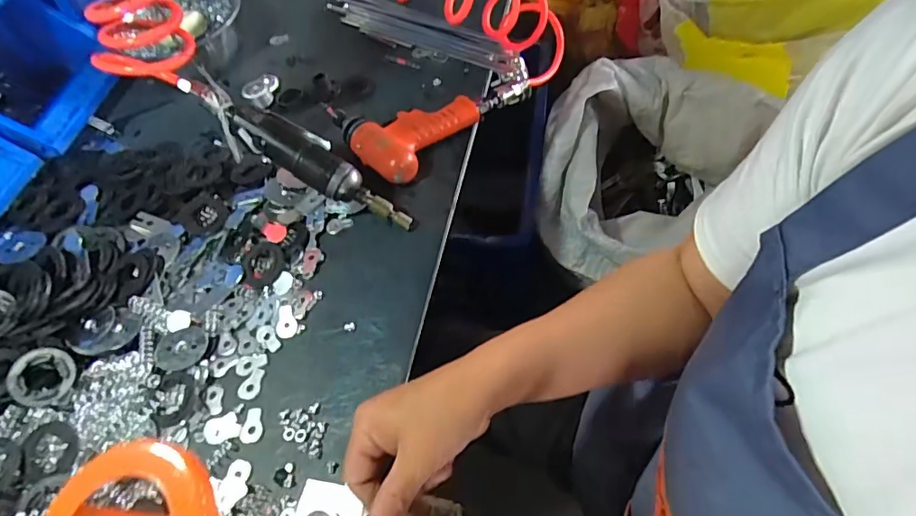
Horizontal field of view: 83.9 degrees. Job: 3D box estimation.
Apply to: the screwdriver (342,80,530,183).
[{"bbox_3d":[-0.024,-0.177,0.610,0.221,0.040,0.104,-39,63,-20],"label":"screwdriver"}]

